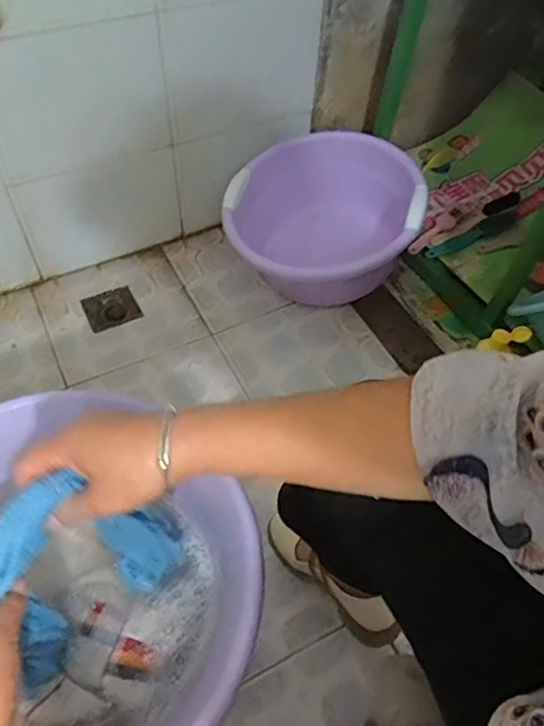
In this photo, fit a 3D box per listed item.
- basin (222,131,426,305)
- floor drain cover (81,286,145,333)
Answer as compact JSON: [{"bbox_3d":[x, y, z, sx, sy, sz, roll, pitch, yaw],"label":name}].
[{"bbox_3d":[0.099,-0.316,1.188,0.372,0.233,0.297,1,53,1],"label":"basin"},{"bbox_3d":[-0.337,-0.114,1.194,0.105,0.008,0.089,-23,67,-15],"label":"floor drain cover"}]

